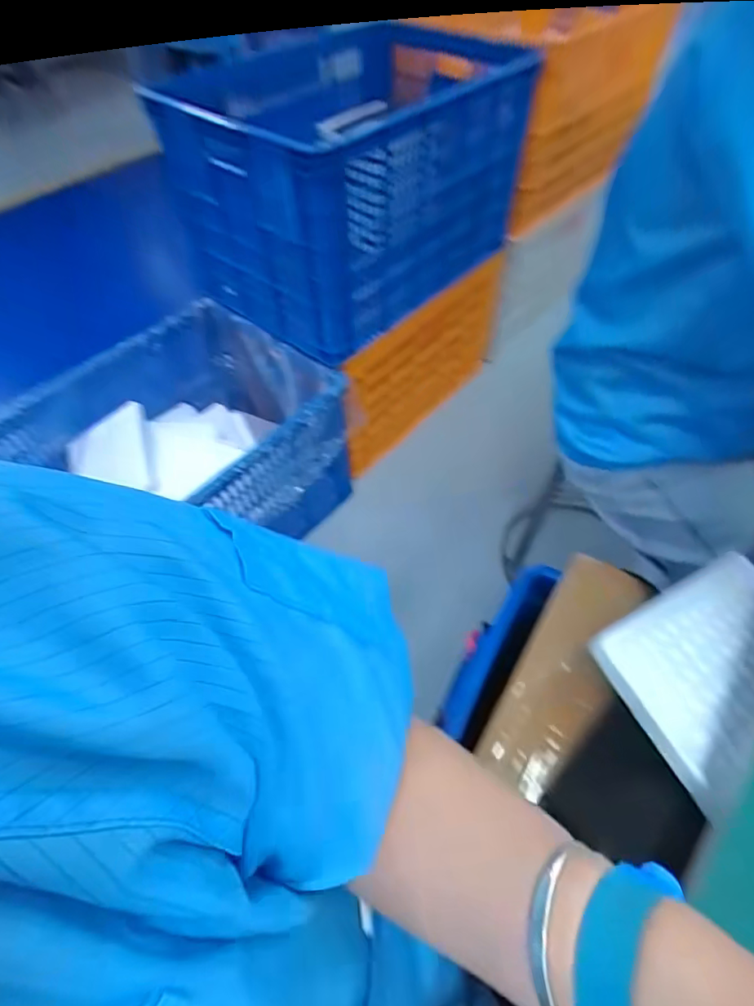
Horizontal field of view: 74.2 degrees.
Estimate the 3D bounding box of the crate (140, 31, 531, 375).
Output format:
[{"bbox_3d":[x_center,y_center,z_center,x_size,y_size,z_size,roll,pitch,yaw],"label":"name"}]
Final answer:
[{"bbox_3d":[-0.015,-0.666,1.037,0.347,0.440,0.671,36,63,24],"label":"crate"}]

